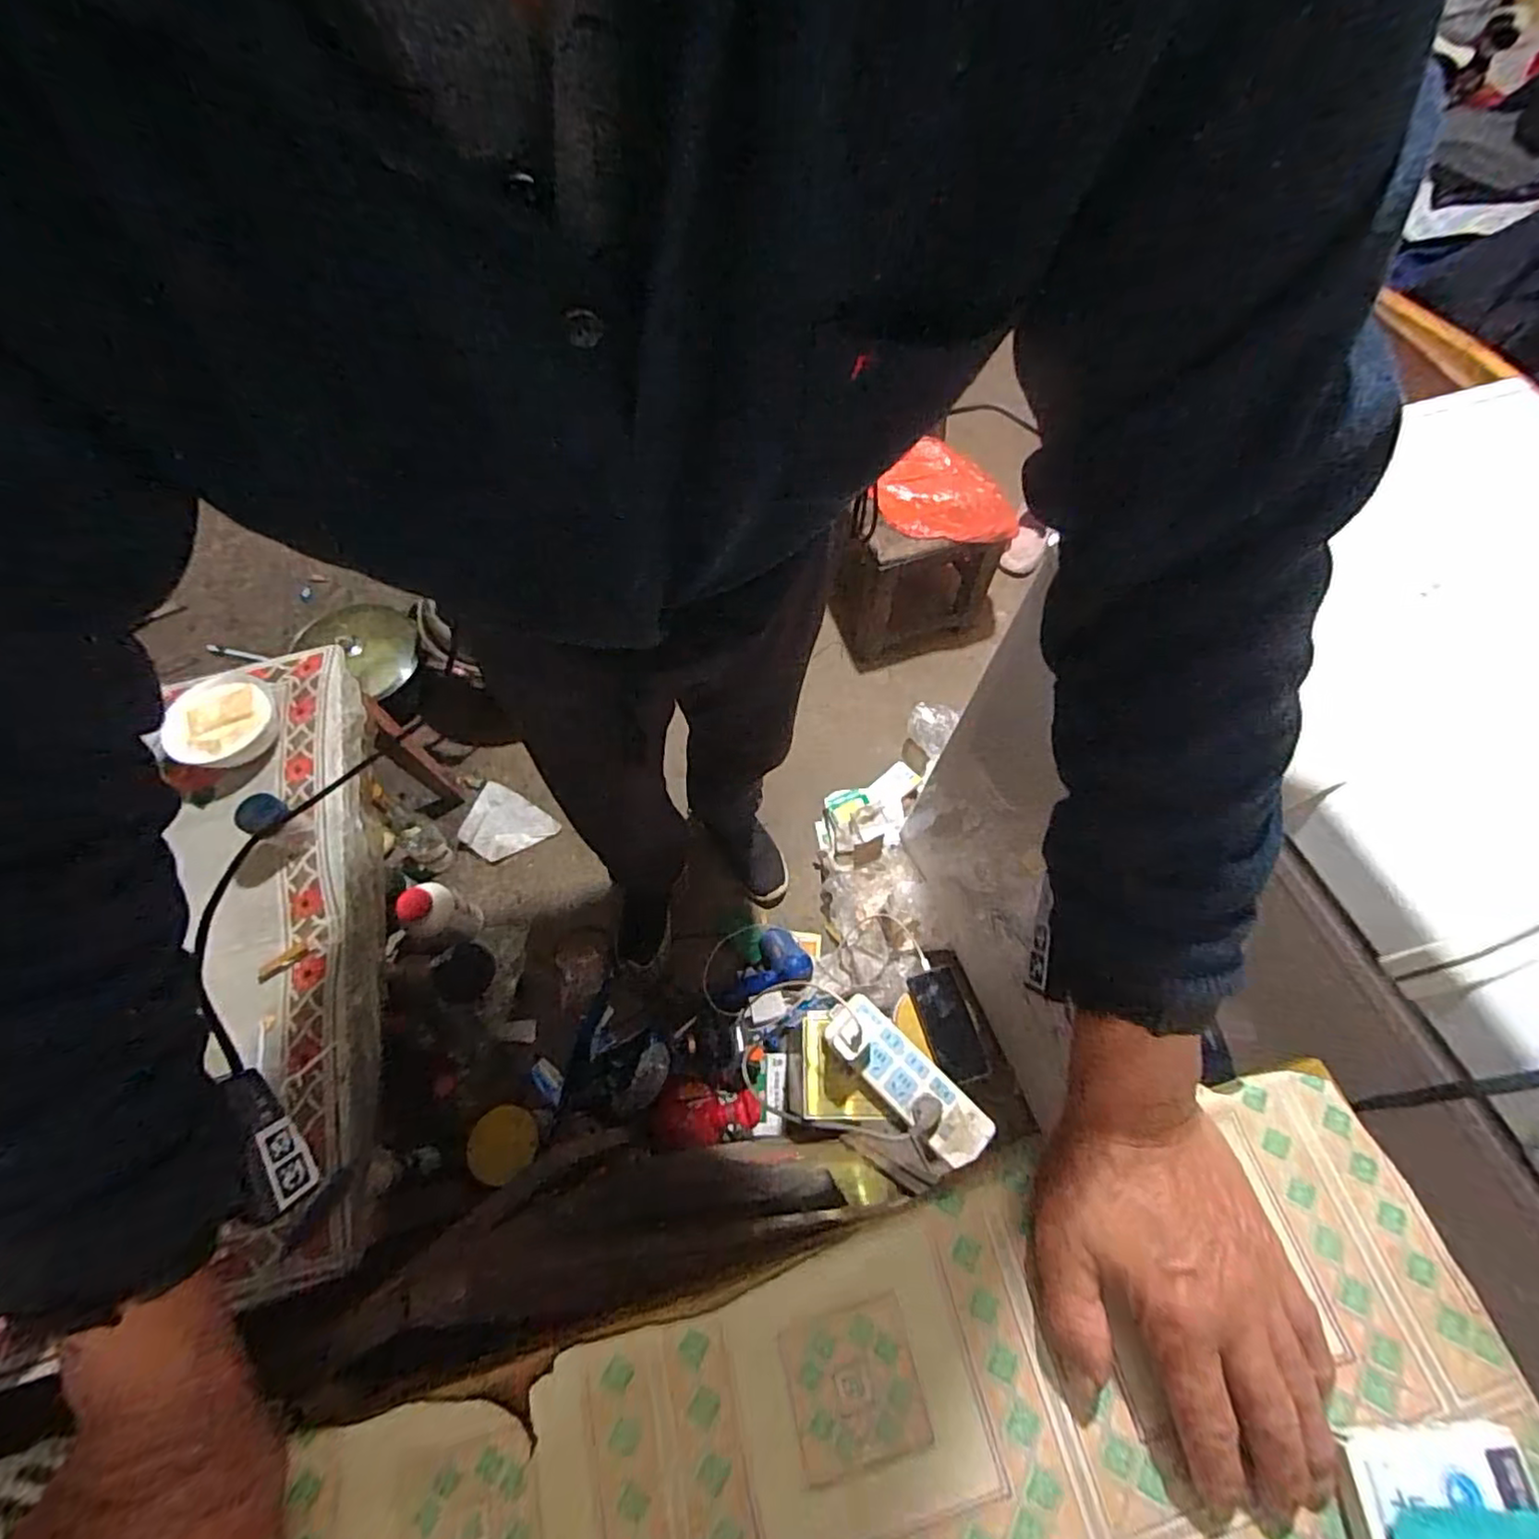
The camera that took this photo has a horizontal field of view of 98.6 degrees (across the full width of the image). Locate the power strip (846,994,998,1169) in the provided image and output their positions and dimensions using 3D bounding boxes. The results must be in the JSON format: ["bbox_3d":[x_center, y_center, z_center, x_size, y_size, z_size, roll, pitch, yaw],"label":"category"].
[{"bbox_3d":[0.178,0.391,0.841,0.072,0.029,0.221,-40,70,-18],"label":"power strip"}]

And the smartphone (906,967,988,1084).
[{"bbox_3d":[0.269,0.384,1.002,0.076,0.009,0.163,-8,52,-9],"label":"smartphone"}]

